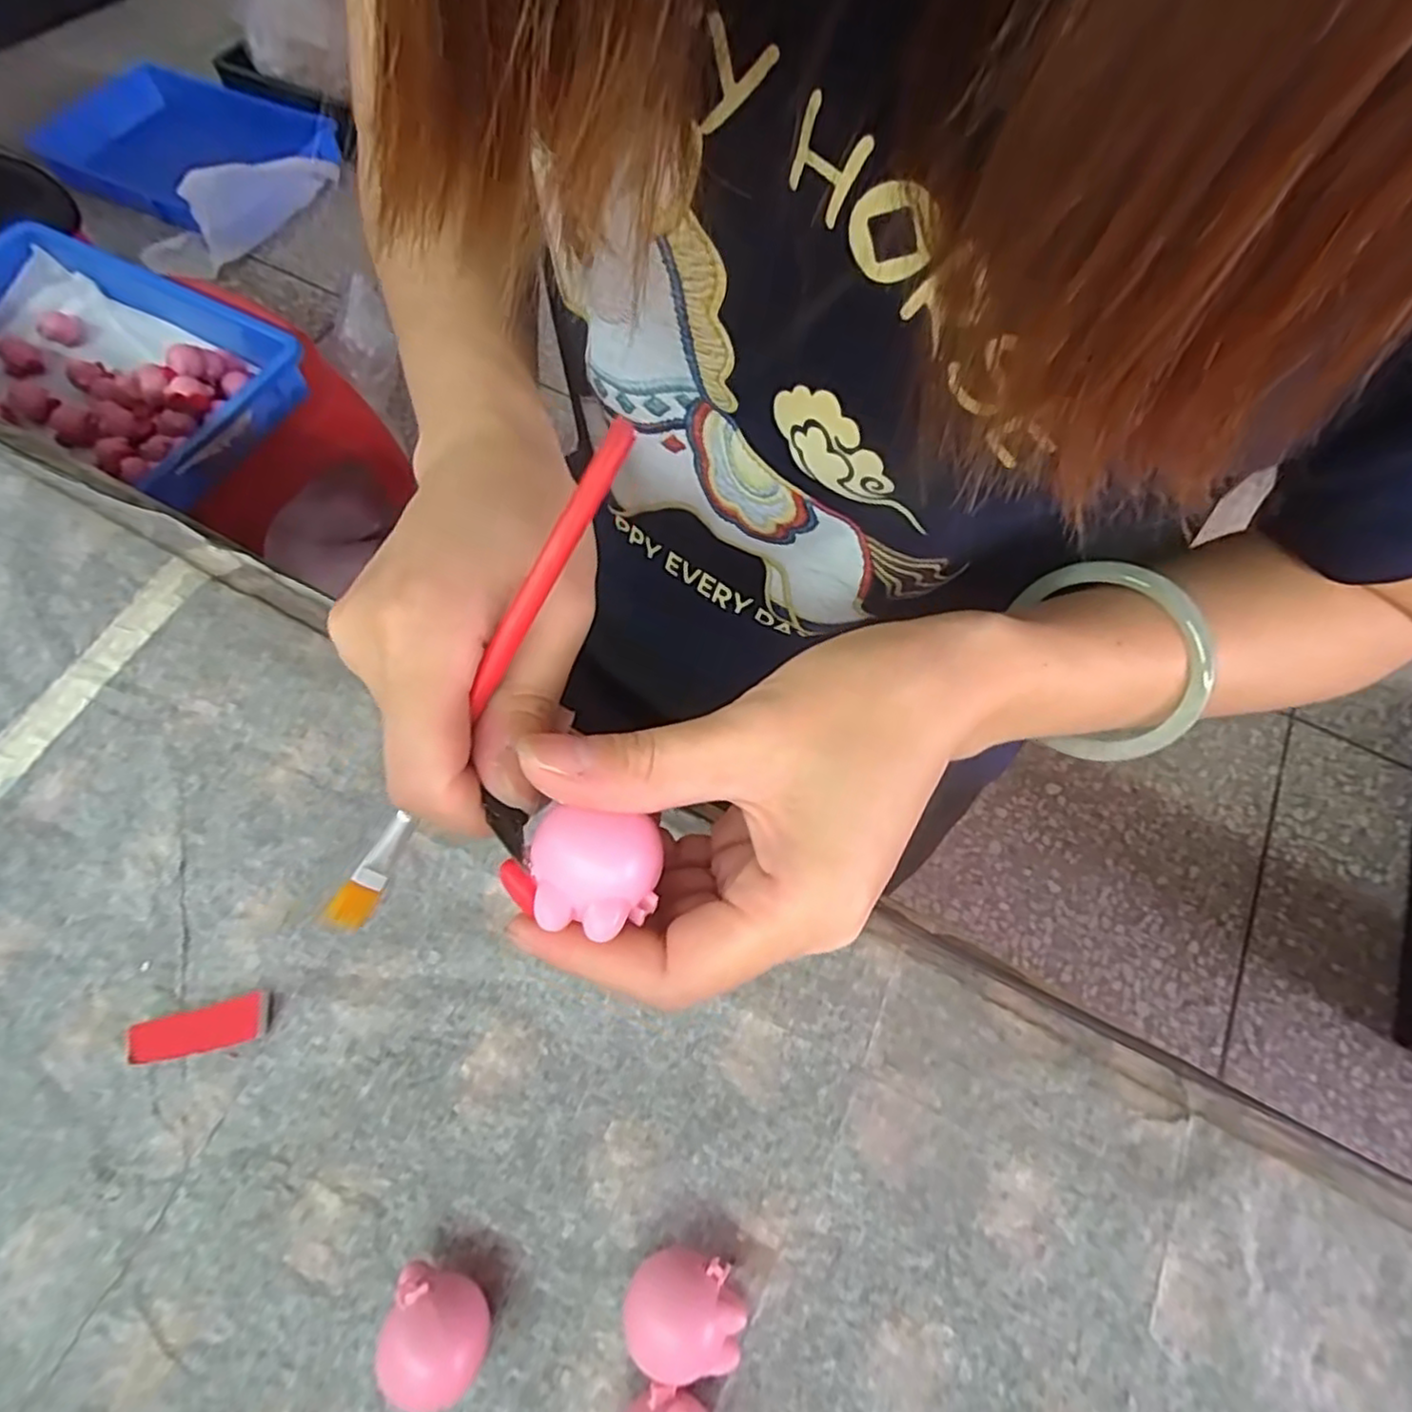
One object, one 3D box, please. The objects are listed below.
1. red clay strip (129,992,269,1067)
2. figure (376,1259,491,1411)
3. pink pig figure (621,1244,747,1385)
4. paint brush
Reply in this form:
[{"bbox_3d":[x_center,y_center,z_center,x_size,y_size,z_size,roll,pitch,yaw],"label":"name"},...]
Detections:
[{"bbox_3d":[-0.170,0.109,0.235,0.044,0.006,0.015,-13,69,-6],"label":"red clay strip"},{"bbox_3d":[-0.075,0.177,0.200,0.028,0.025,0.028,17,69,6],"label":"figure"},{"bbox_3d":[-0.007,0.172,0.203,0.032,0.024,0.028,-9,69,-4],"label":"pink pig figure"},{"bbox_3d":[-0.055,-0.002,0.164,0.008,0.005,0.141,37,104,13],"label":"paint brush"}]

